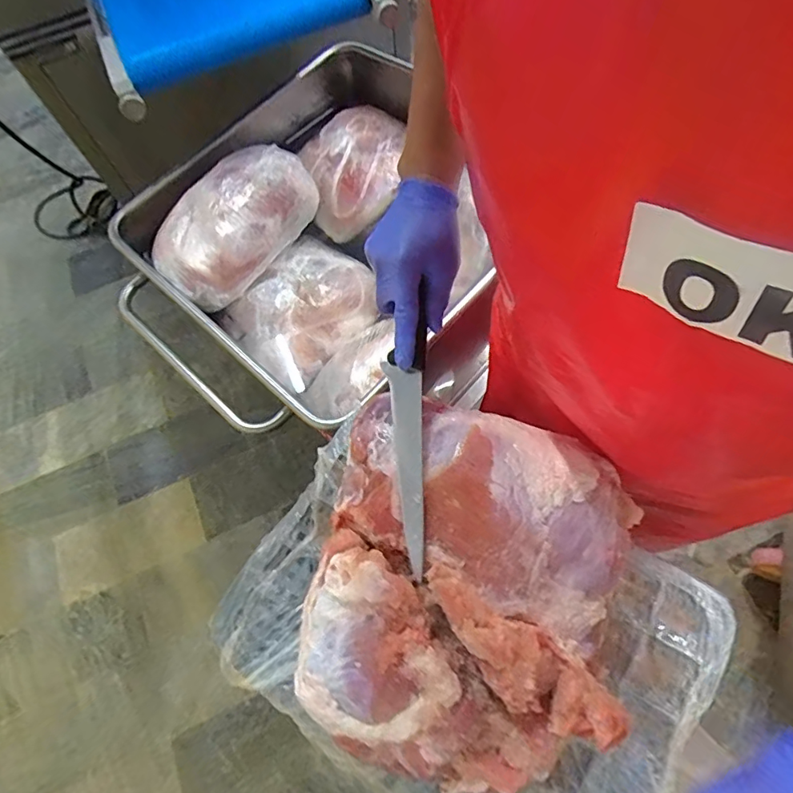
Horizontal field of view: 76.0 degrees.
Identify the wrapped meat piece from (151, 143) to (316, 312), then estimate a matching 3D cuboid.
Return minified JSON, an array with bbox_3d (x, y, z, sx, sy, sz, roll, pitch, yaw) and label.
[{"bbox_3d":[-0.315,-0.332,0.981,0.140,0.165,0.334,34,73,18],"label":"wrapped meat piece"}]

